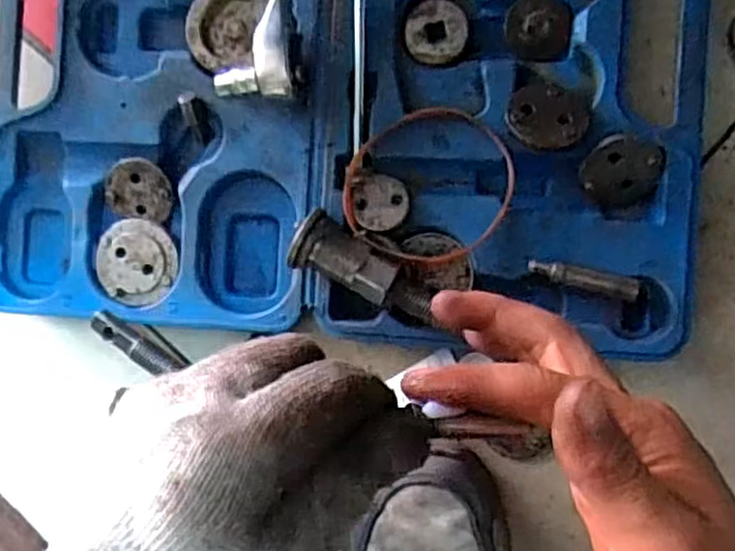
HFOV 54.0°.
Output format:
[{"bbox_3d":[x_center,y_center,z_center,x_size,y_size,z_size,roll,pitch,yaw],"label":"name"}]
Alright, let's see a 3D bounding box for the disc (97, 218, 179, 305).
[{"bbox_3d":[-0.135,-0.008,0.419,0.047,0.004,0.049,0,89,9],"label":"disc"}]

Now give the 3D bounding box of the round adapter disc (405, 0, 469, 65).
[{"bbox_3d":[0.037,-0.132,0.388,0.033,0.004,0.034,0,89,9],"label":"round adapter disc"}]

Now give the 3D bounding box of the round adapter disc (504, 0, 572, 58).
[{"bbox_3d":[0.091,-0.133,0.383,0.033,0.004,0.032,0,89,9],"label":"round adapter disc"}]

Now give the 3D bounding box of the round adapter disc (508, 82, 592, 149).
[{"bbox_3d":[0.092,-0.081,0.369,0.034,0.013,0.039,-41,84,6],"label":"round adapter disc"}]

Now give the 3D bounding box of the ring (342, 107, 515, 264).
[{"bbox_3d":[0.032,-0.047,0.380,0.086,0.010,0.084,0,89,9],"label":"ring"}]

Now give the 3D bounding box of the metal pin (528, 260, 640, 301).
[{"bbox_3d":[0.109,0.002,0.365,0.053,0.016,0.011,14,91,9],"label":"metal pin"}]

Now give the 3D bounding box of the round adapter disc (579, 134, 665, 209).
[{"bbox_3d":[0.130,-0.052,0.366,0.041,0.006,0.032,-9,88,9],"label":"round adapter disc"}]

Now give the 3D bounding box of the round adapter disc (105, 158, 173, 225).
[{"bbox_3d":[-0.134,-0.050,0.424,0.039,0.008,0.035,5,90,9],"label":"round adapter disc"}]

